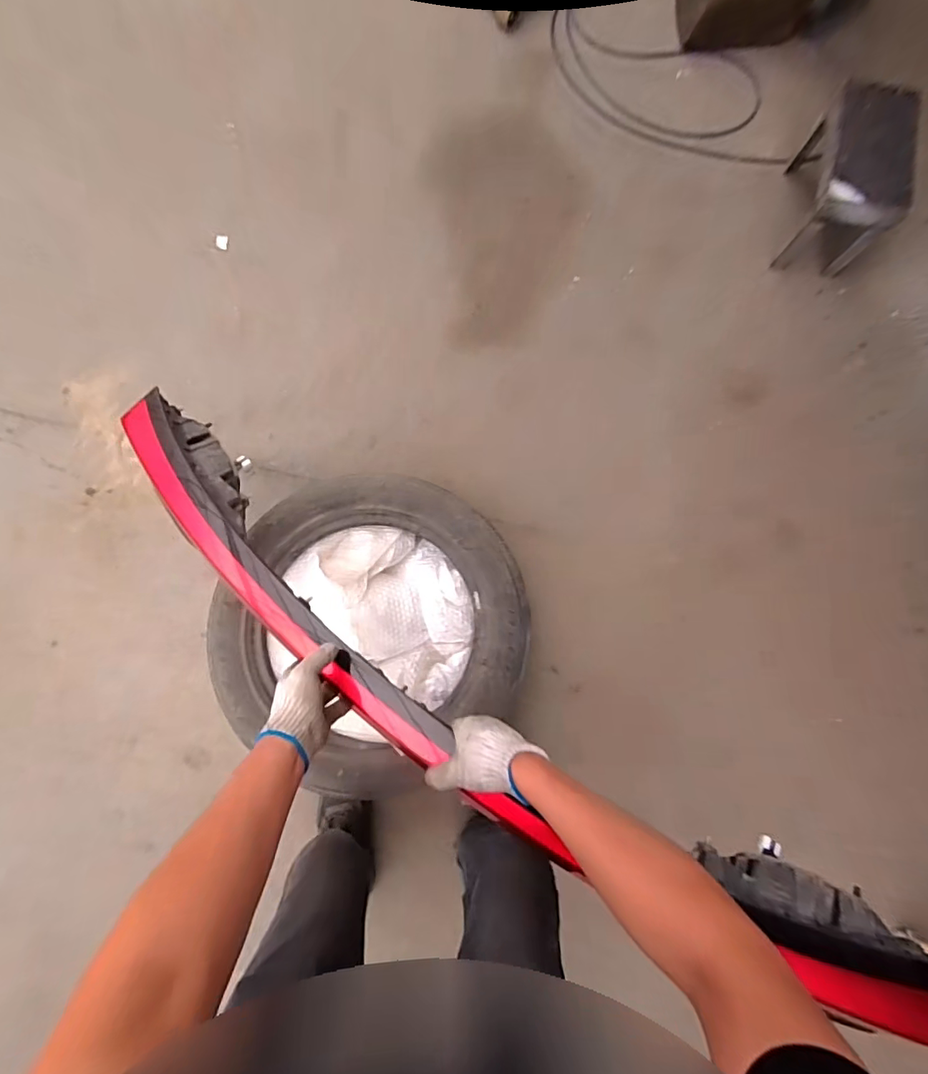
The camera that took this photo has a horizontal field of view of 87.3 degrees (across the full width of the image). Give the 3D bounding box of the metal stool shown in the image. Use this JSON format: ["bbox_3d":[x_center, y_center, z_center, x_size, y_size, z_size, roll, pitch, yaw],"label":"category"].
[{"bbox_3d":[0.964,-0.896,1.223,0.190,0.261,0.349,15,79,1],"label":"metal stool"}]

